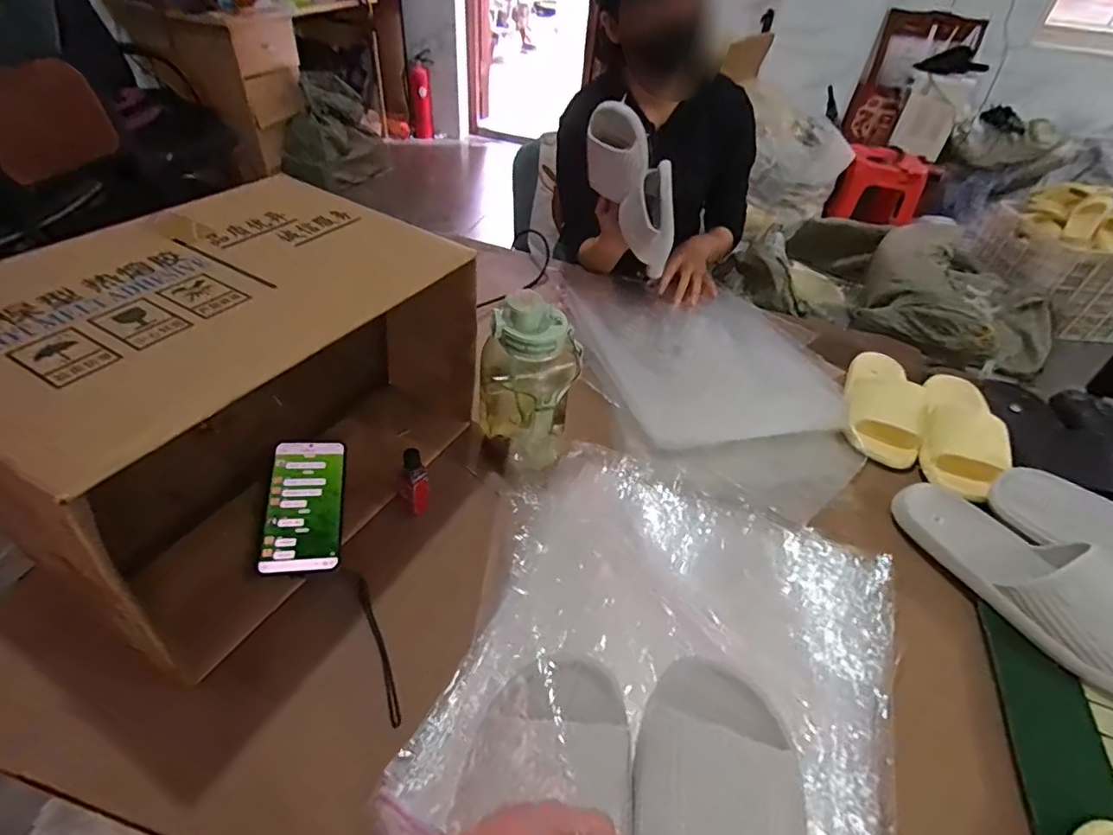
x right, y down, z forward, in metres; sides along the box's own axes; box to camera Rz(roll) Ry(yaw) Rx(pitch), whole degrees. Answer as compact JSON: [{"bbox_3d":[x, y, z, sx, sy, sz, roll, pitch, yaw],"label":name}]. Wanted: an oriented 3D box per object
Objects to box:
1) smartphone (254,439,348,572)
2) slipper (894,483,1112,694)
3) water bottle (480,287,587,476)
[{"bbox_3d":[-0.261,0.086,0.569,0.075,0.011,0.154,1,51,-17],"label":"smartphone"},{"bbox_3d":[0.515,0.172,0.581,0.114,0.064,0.294,-29,53,-31],"label":"slipper"},{"bbox_3d":[-0.033,-0.029,0.608,0.107,0.207,0.088,5,43,-1],"label":"water bottle"}]

